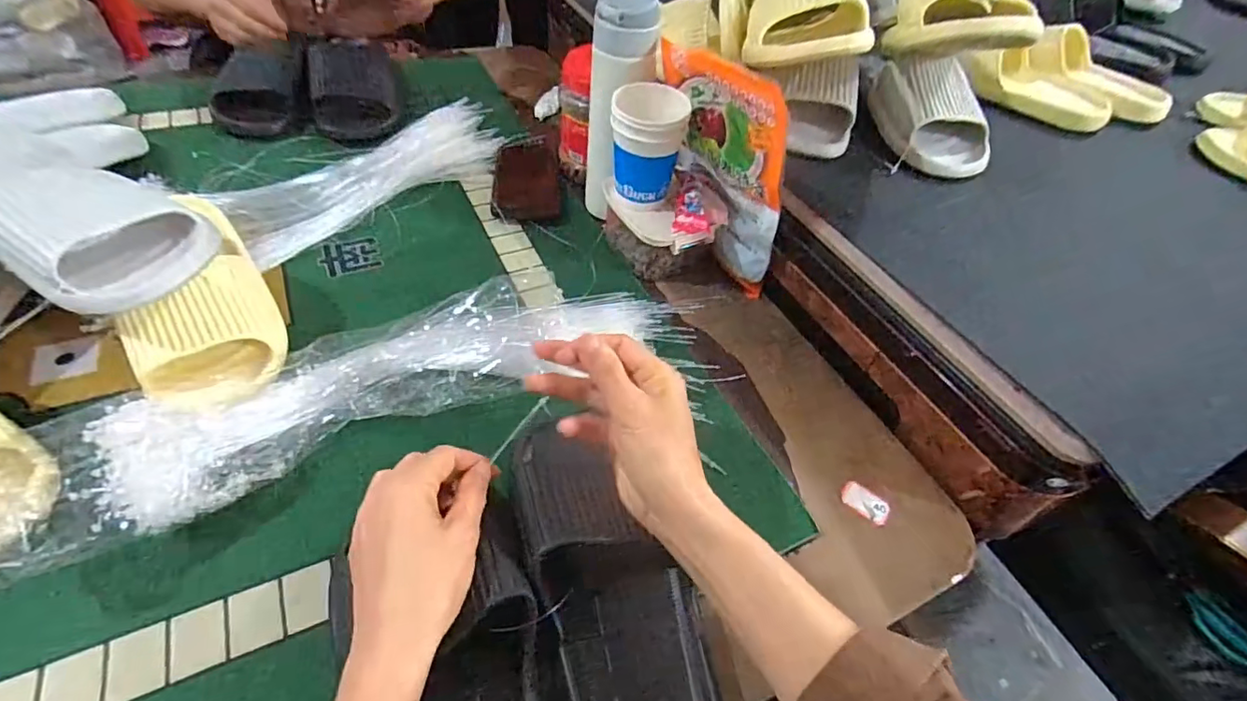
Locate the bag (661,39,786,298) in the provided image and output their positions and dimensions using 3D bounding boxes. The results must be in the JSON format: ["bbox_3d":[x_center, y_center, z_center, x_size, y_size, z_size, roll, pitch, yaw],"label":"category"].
[{"bbox_3d":[0.097,-0.170,0.548,0.033,0.220,0.162,-31,49,-14],"label":"bag"}]

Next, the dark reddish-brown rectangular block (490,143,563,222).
[{"bbox_3d":[-0.116,-0.207,0.683,0.077,0.011,0.149,-2,50,-8],"label":"dark reddish-brown rectangular block"}]

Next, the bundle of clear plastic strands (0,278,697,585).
[{"bbox_3d":[-0.170,0.022,0.439,0.472,0.058,0.123,-18,54,-20],"label":"bundle of clear plastic strands"}]

